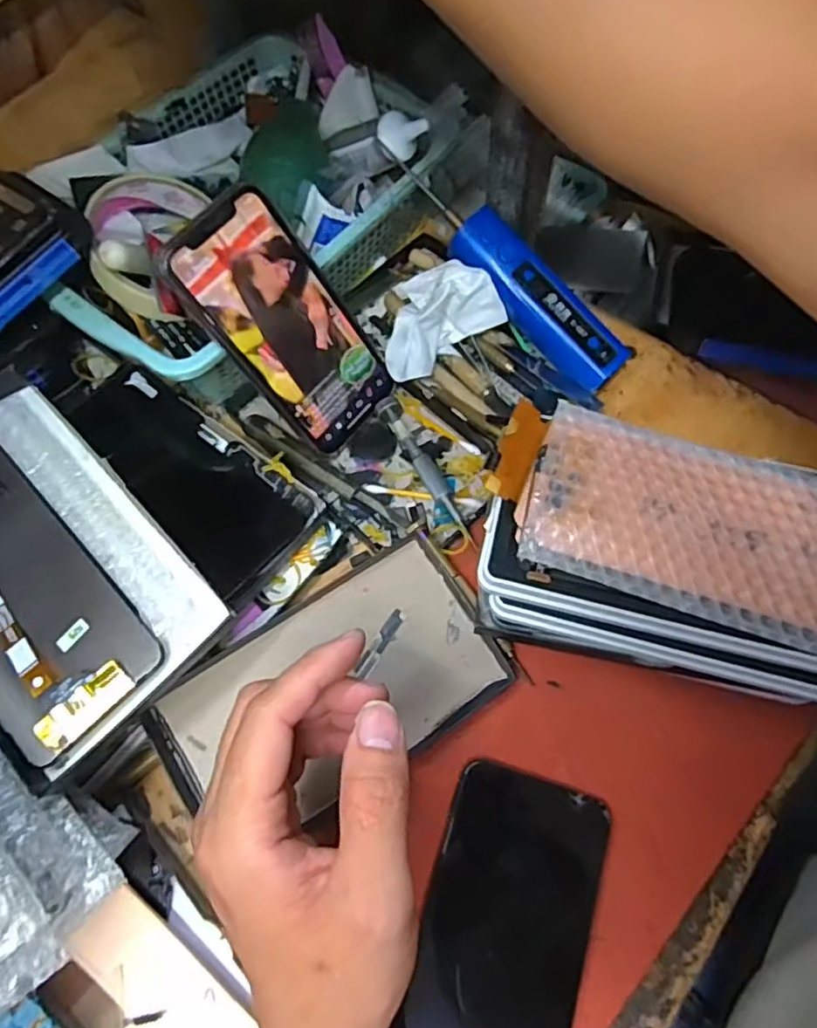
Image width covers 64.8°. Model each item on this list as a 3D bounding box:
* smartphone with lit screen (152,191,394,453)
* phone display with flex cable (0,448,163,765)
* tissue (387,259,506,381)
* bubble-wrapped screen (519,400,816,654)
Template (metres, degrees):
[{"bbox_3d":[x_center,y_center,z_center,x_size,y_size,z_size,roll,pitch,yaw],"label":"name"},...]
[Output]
[{"bbox_3d":[-0.069,-0.108,0.373,0.071,0.145,0.004,-49,34,-14],"label":"smartphone with lit screen"},{"bbox_3d":[-0.184,0.035,0.298,0.070,0.011,0.151,-43,72,-15],"label":"phone display with flex cable"},{"bbox_3d":[0.016,-0.125,0.414,0.076,0.045,0.049,-32,69,-11],"label":"tissue"},{"bbox_3d":[0.142,0.004,0.299,0.165,0.008,0.088,17,68,9],"label":"bubble-wrapped screen"}]

